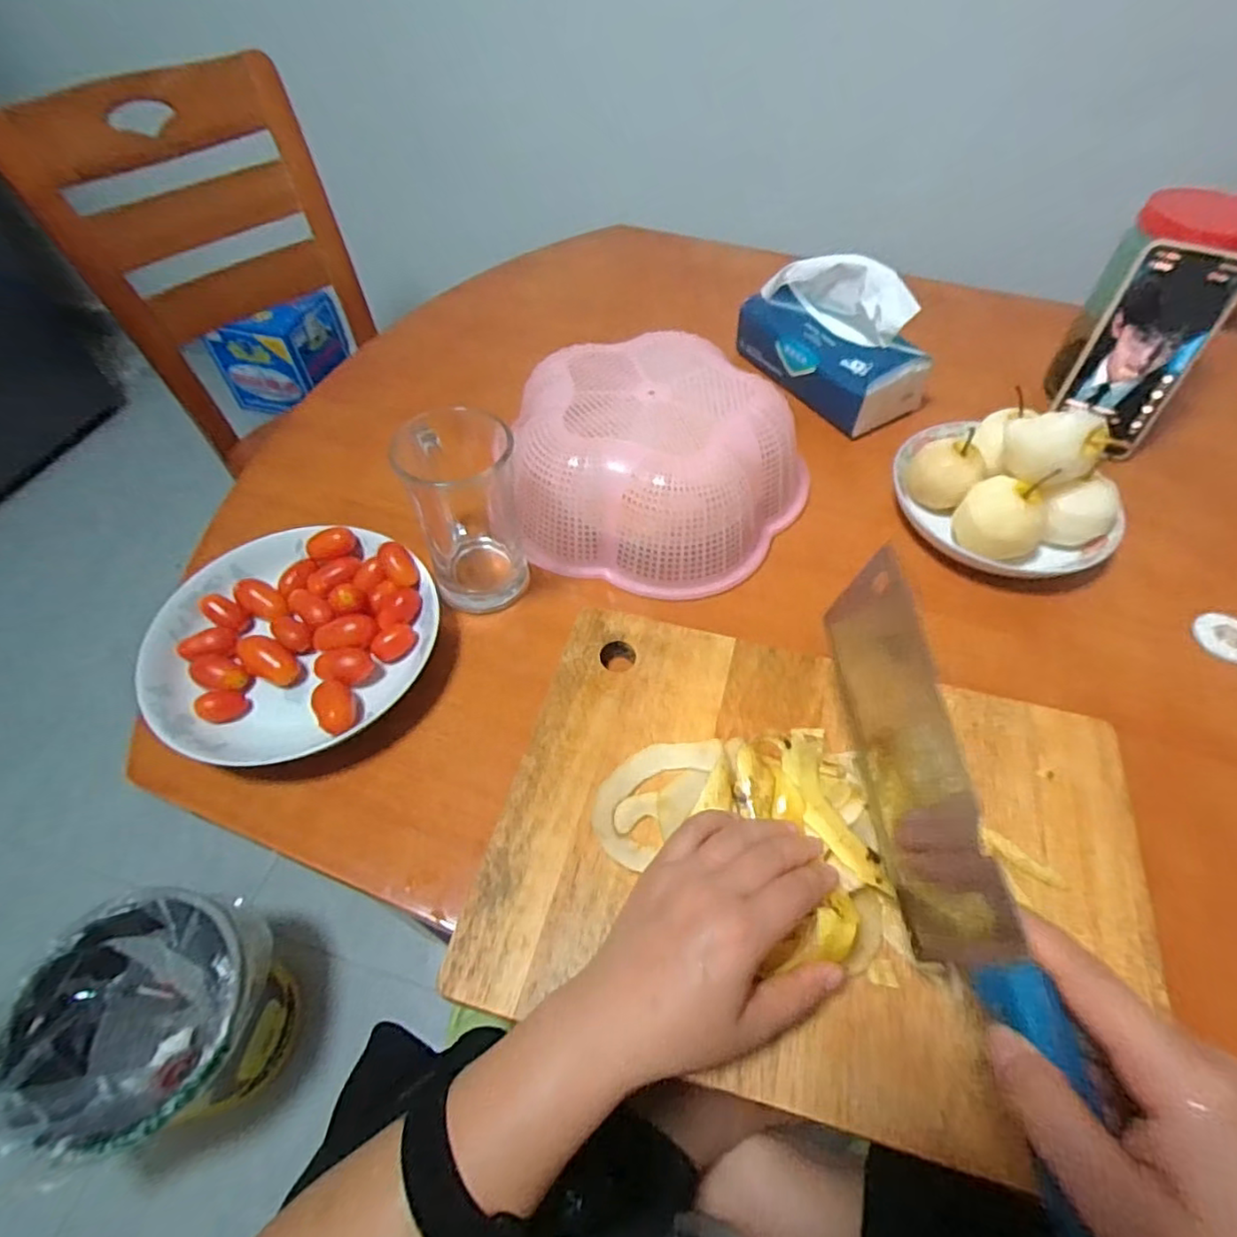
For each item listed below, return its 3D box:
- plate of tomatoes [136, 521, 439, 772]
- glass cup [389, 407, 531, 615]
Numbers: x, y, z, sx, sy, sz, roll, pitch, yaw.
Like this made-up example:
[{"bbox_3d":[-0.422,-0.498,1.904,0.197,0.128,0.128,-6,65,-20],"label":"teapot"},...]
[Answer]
[{"bbox_3d":[-0.222,0.015,0.441,0.178,0.048,0.180,0,53,0],"label":"plate of tomatoes"},{"bbox_3d":[-0.107,-0.083,0.456,0.070,0.137,0.082,-11,54,-7],"label":"glass cup"}]

